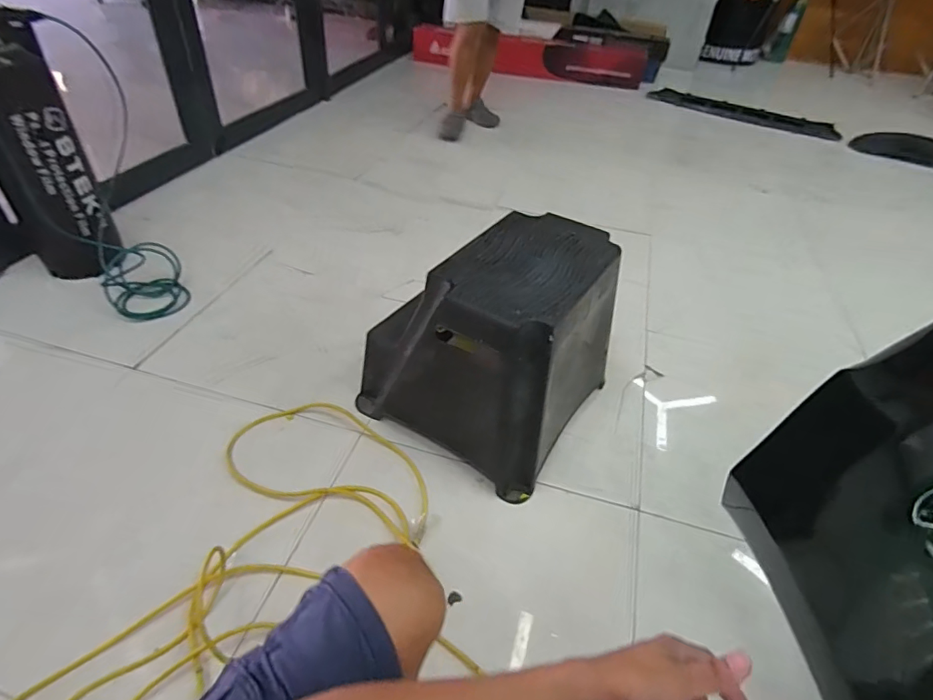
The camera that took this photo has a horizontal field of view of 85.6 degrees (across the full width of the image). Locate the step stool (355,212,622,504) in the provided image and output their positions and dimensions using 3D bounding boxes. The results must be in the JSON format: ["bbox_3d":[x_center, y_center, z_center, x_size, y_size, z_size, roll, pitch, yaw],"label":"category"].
[{"bbox_3d":[0.052,-0.030,1.069,0.436,0.413,0.423,27,46,22],"label":"step stool"}]

